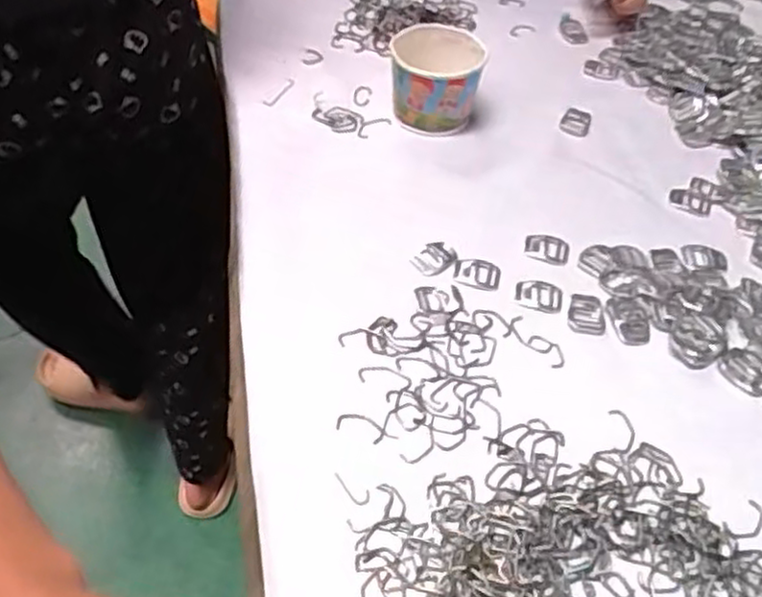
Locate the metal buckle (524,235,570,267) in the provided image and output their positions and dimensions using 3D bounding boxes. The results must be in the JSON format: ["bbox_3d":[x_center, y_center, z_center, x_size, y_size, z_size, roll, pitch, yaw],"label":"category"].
[{"bbox_3d":[0.145,-0.042,0.637,0.039,0.005,0.032,21,50,13],"label":"metal buckle"}]

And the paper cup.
[{"bbox_3d":[0.057,-0.218,0.728,0.086,0.083,0.084,2,49,-3],"label":"paper cup"}]

